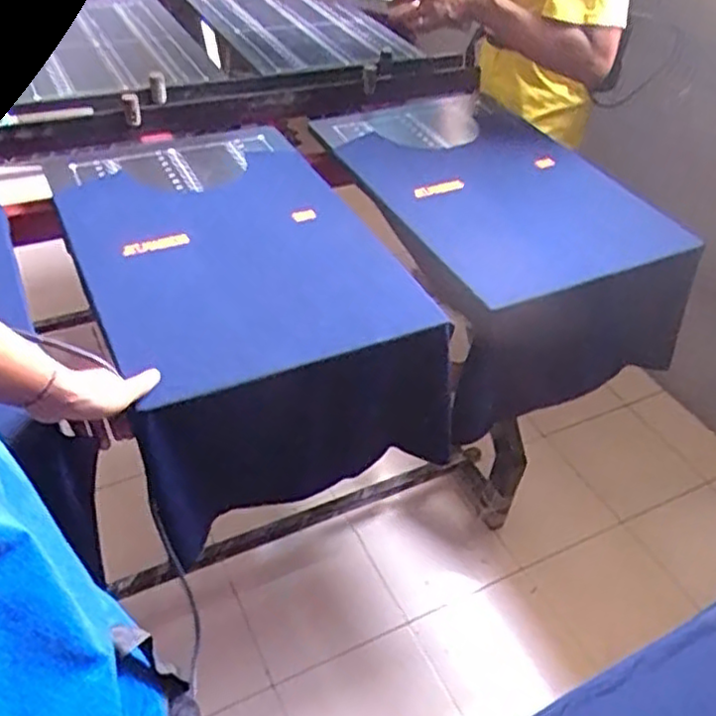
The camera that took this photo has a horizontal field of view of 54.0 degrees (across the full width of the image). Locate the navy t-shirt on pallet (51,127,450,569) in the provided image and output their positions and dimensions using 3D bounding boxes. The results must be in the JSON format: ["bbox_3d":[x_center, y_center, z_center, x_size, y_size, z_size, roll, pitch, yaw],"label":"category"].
[{"bbox_3d":[-0.187,-0.078,1.086,0.413,0.224,0.597,-16,46,-22],"label":"navy t-shirt on pallet"}]

